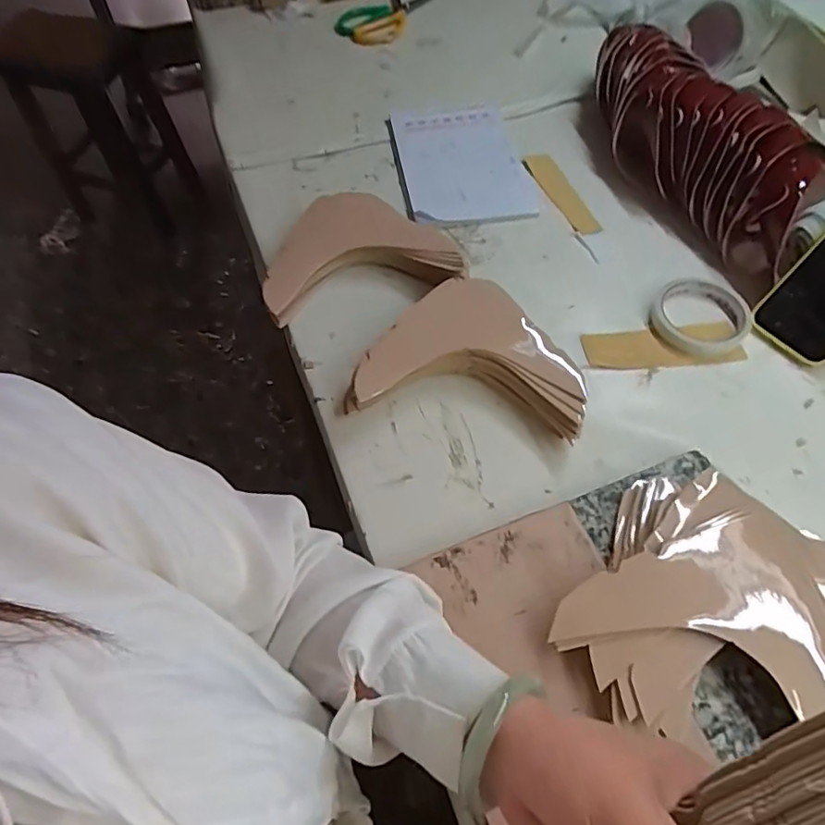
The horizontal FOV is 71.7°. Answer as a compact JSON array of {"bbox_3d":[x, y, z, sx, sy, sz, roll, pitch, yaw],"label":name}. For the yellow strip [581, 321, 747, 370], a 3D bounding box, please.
[{"bbox_3d":[0.241,-0.062,0.549,0.151,0.006,0.043,-6,68,-7],"label":"yellow strip"}]

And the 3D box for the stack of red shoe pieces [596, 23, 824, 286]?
[{"bbox_3d":[0.307,-0.300,0.641,0.109,0.106,0.351,-26,61,-14],"label":"stack of red shoe pieces"}]

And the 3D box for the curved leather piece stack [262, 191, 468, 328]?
[{"bbox_3d":[-0.056,-0.169,0.591,0.197,0.037,0.152,-9,58,-4],"label":"curved leather piece stack"}]

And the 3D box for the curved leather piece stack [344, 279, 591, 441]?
[{"bbox_3d":[0.054,-0.056,0.522,0.199,0.054,0.150,9,59,7],"label":"curved leather piece stack"}]

